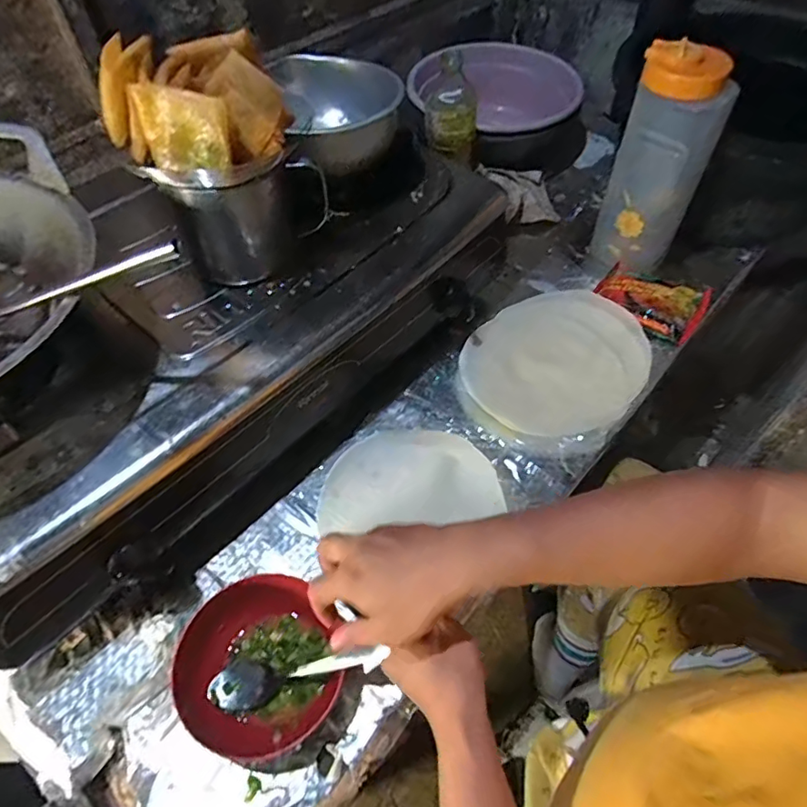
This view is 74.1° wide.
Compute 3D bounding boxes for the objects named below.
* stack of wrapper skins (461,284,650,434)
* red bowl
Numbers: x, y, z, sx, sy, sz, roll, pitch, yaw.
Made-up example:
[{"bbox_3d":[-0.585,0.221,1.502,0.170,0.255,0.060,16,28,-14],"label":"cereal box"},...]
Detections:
[{"bbox_3d":[0.202,-0.060,0.700,0.245,0.031,0.204,-38,62,-23],"label":"stack of wrapper skins"},{"bbox_3d":[-0.125,0.230,0.474,0.129,0.054,0.128,-1,54,1],"label":"red bowl"}]

